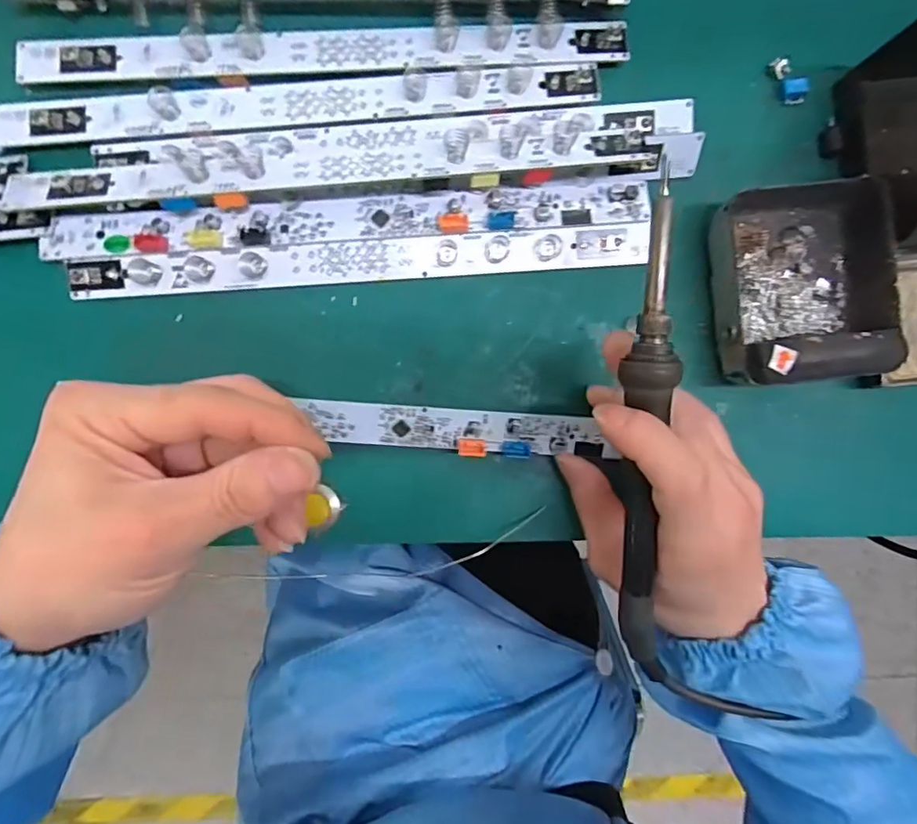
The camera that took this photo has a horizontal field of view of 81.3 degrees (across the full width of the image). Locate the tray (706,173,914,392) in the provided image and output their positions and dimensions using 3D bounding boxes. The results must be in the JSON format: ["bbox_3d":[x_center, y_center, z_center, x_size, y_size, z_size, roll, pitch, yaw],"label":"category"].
[{"bbox_3d":[0.170,-0.065,0.263,0.078,0.035,0.099,-5,92,-3],"label":"tray"}]

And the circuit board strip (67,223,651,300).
[{"bbox_3d":[-0.045,-0.073,0.263,0.274,0.005,0.021,-4,109,-2],"label":"circuit board strip"}]

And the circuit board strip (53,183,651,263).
[{"bbox_3d":[-0.049,-0.092,0.259,0.285,0.008,0.021,-4,92,-3],"label":"circuit board strip"}]

